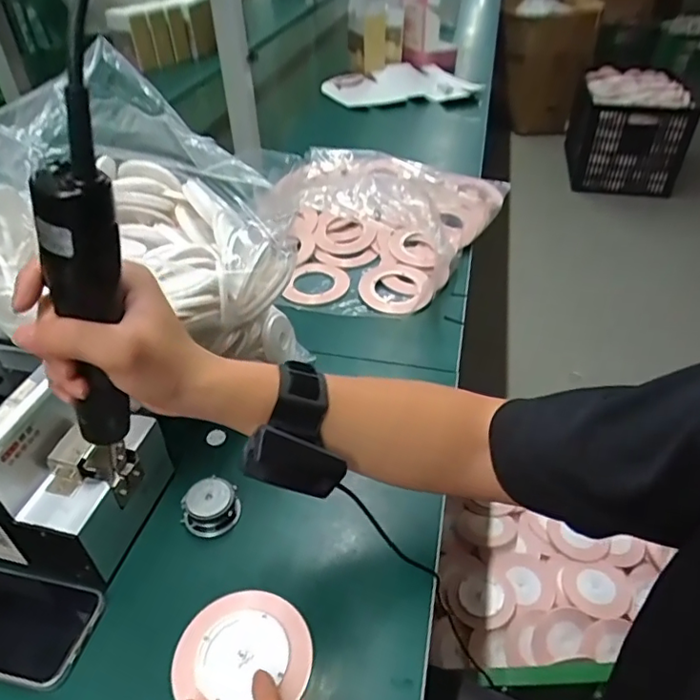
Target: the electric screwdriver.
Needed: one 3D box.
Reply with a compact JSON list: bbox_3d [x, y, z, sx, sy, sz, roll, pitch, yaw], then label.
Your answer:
[{"bbox_3d":[-0.167,0.017,0.372,0.033,0.301,0.045,27,46,10],"label":"electric screwdriver"}]

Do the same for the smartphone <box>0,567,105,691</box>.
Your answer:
[{"bbox_3d":[-0.274,0.212,0.437,0.142,0.014,0.073,11,43,8],"label":"smartphone"}]

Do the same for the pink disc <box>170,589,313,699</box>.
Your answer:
[{"bbox_3d":[-0.077,0.229,0.418,0.098,0.010,0.093,-1,40,1],"label":"pink disc"}]

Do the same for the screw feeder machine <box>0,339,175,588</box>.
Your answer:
[{"bbox_3d":[-0.272,0.094,0.477,0.177,0.152,0.124,9,41,10],"label":"screw feeder machine"}]

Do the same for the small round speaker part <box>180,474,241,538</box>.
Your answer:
[{"bbox_3d":[-0.127,0.142,0.505,0.047,0.028,0.043,0,40,0],"label":"small round speaker part"}]

